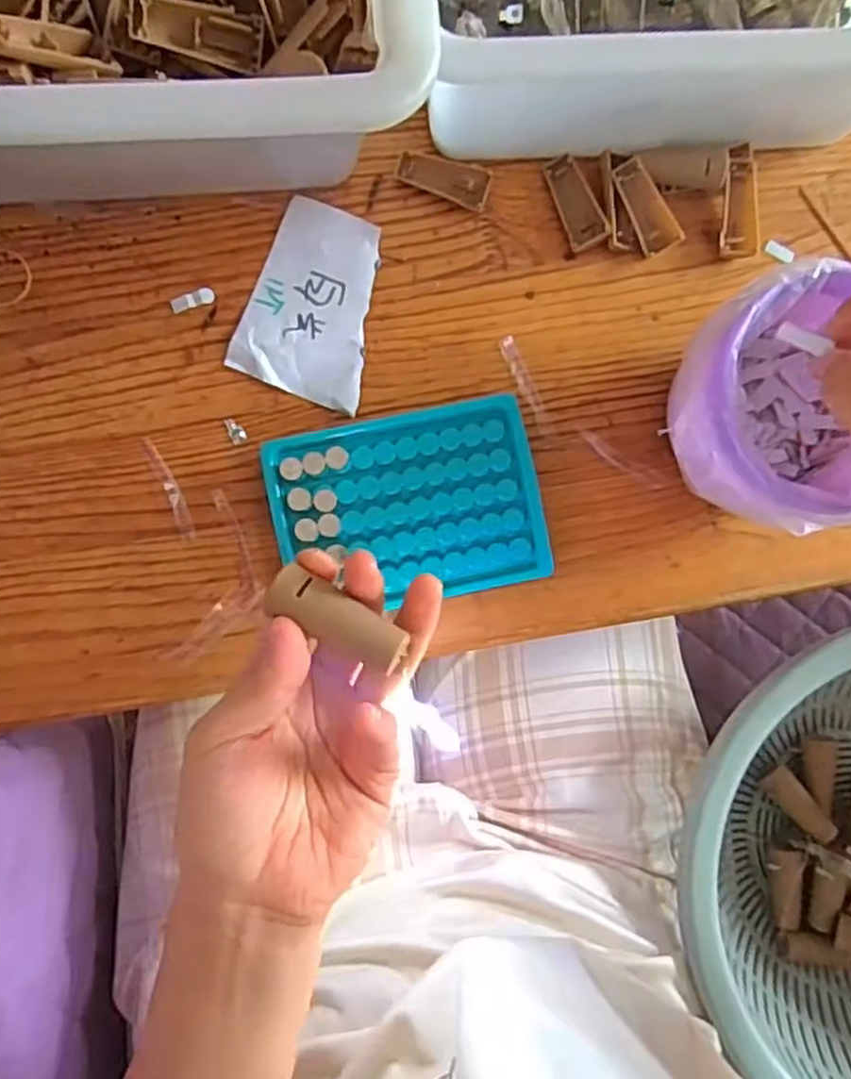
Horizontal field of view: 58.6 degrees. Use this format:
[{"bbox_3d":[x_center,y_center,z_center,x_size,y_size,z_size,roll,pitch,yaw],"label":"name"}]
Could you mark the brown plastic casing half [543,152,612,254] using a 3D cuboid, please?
[{"bbox_3d":[0.082,-0.183,0.409,0.022,0.008,0.049,-22,91,20],"label":"brown plastic casing half"}]

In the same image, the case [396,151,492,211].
[{"bbox_3d":[0.010,-0.193,0.403,0.049,0.008,0.021,19,85,-5],"label":"case"}]

